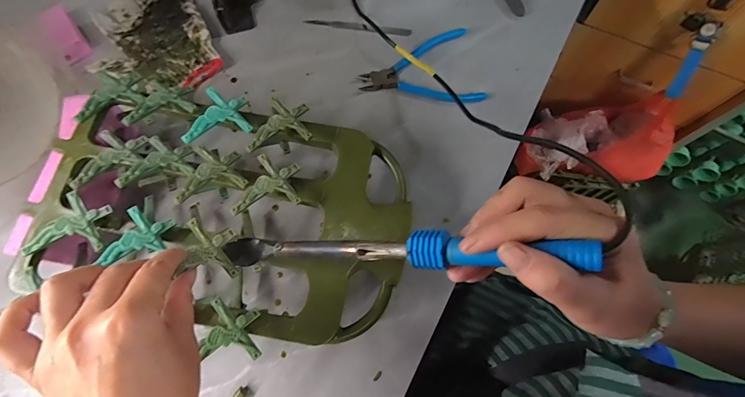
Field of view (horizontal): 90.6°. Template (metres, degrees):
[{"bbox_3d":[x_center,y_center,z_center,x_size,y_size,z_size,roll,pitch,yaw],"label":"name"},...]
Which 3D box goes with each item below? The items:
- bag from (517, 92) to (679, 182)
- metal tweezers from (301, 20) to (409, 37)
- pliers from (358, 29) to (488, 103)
[{"bbox_3d":[0.468,-0.126,0.768,0.259,0.189,0.128,3,72,2],"label":"bag"},{"bbox_3d":[-0.020,-0.225,0.485,0.139,0.009,0.015,8,72,4],"label":"metal tweezers"},{"bbox_3d":[0.056,-0.154,0.451,0.140,0.015,0.103,-10,72,-2],"label":"pliers"}]

